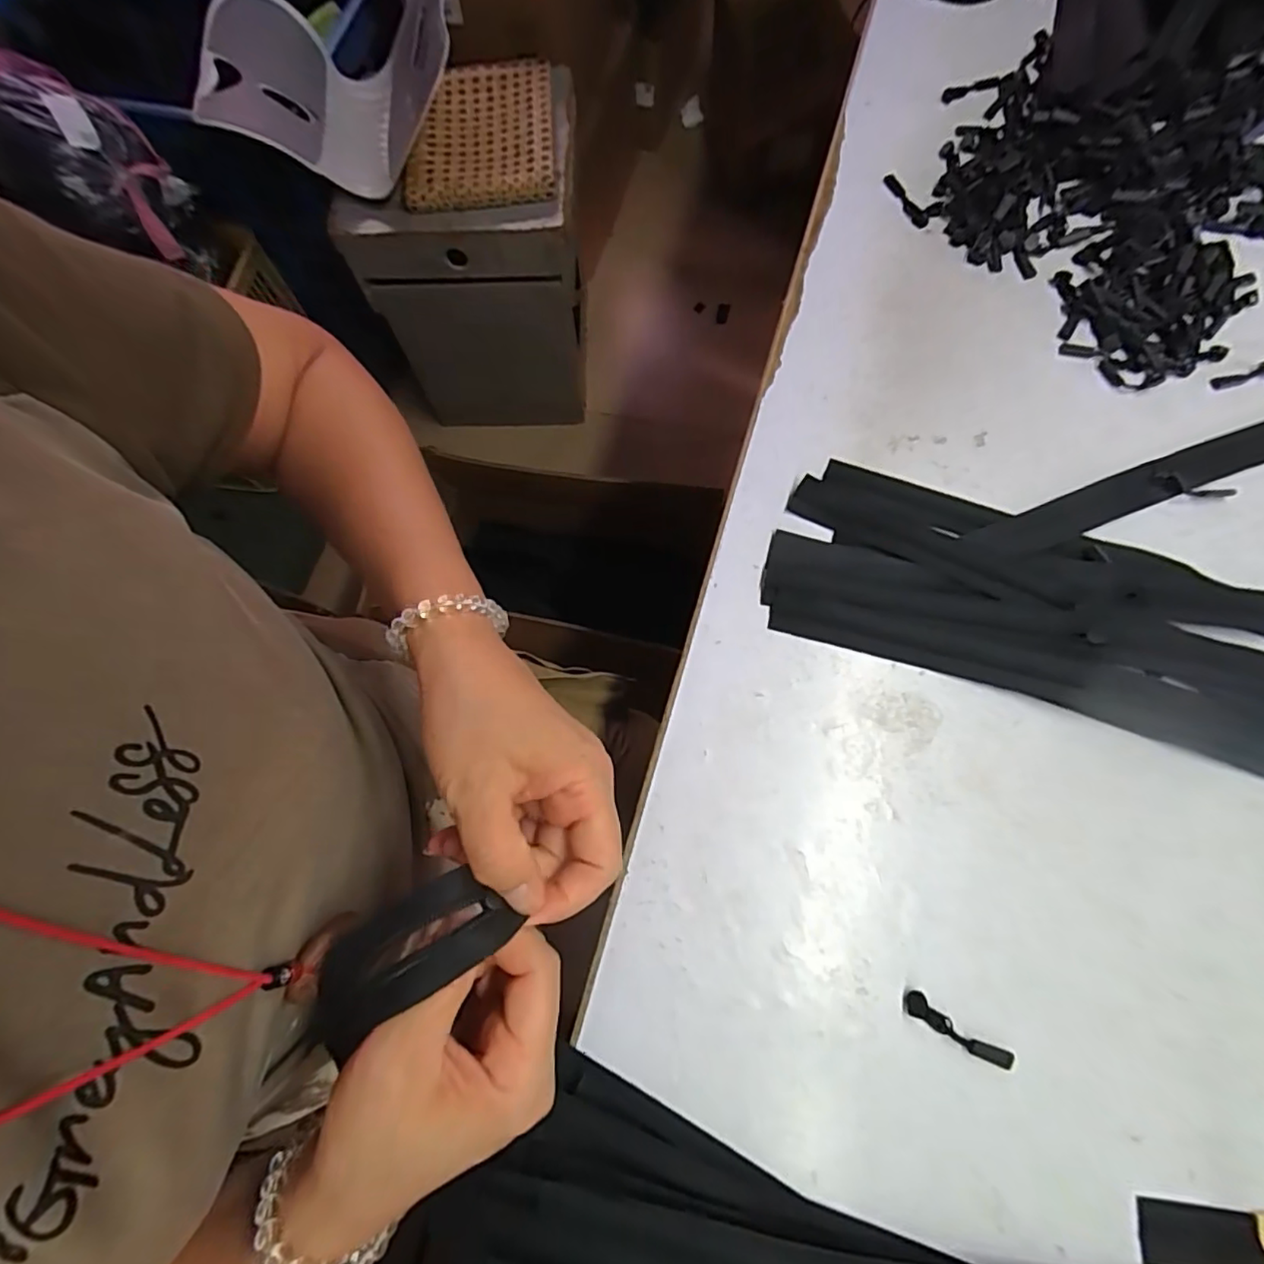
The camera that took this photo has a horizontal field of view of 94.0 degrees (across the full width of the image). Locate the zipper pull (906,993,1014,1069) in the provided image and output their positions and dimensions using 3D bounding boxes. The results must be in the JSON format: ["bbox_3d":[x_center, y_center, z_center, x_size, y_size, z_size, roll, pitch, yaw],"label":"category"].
[{"bbox_3d":[0.186,0.227,0.334,0.062,0.004,0.013,30,77,10],"label":"zipper pull"}]

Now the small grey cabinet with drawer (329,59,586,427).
[{"bbox_3d":[-0.287,-0.710,1.191,0.386,0.516,0.336,-2,73,2],"label":"small grey cabinet with drawer"}]

